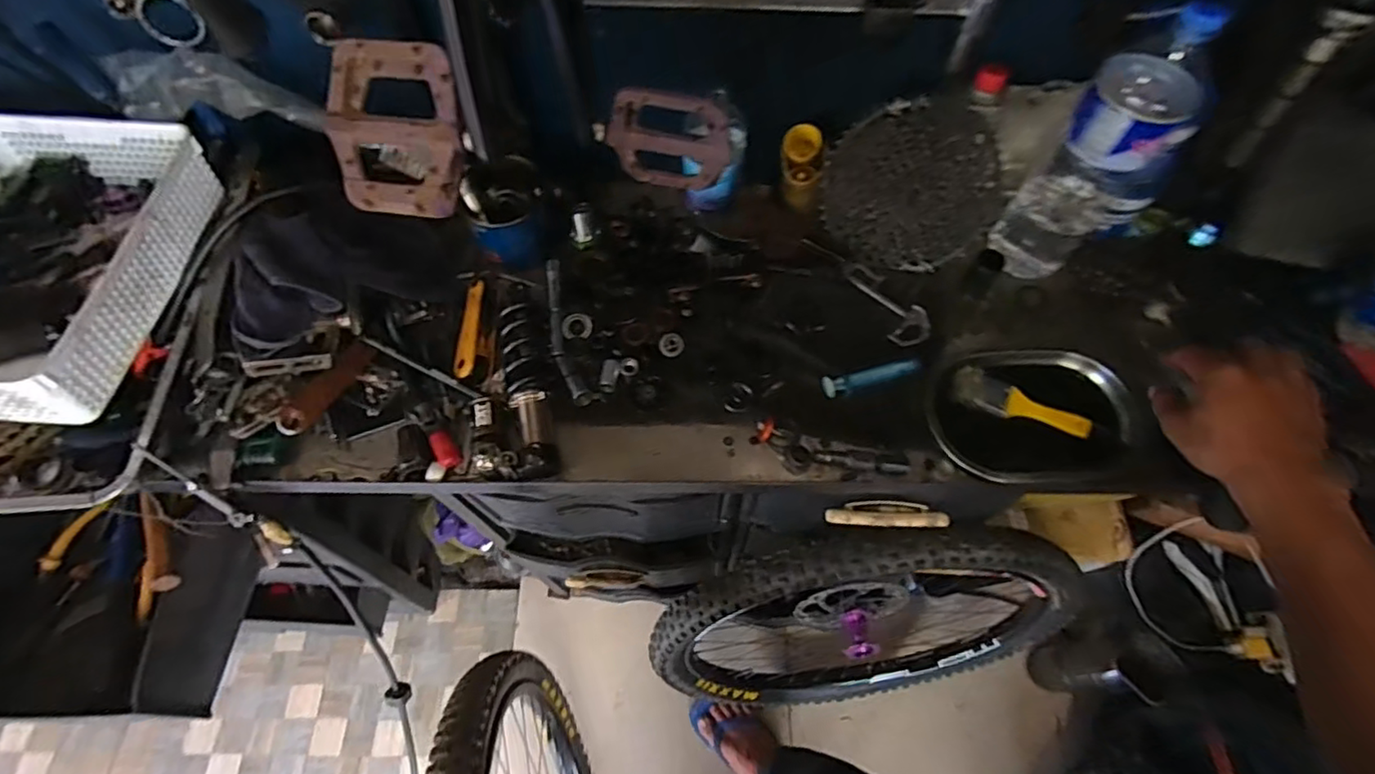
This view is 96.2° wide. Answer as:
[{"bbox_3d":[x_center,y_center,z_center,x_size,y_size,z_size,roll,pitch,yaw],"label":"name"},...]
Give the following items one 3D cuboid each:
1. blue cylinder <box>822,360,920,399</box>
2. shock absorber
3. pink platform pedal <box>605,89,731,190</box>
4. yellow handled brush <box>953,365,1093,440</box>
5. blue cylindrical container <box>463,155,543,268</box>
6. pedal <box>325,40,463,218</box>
[{"bbox_3d":[0.205,-0.011,0.683,0.110,0.028,0.026,-14,64,-6],"label":"blue cylinder"},{"bbox_3d":[-0.177,-0.015,0.668,0.040,0.035,0.234,-14,64,-6],"label":"shock absorber"},{"bbox_3d":[-0.015,-0.195,0.495,0.097,0.097,0.019,6,63,4],"label":"pink platform pedal"},{"bbox_3d":[0.360,0.022,0.669,0.142,0.007,0.039,28,83,14],"label":"yellow handled brush"},{"bbox_3d":[-0.210,-0.201,0.730,0.097,0.087,0.103,-14,64,-6],"label":"blue cylindrical container"},{"bbox_3d":[-0.197,-0.174,0.419,0.092,0.017,0.109,4,103,9],"label":"pedal"}]

